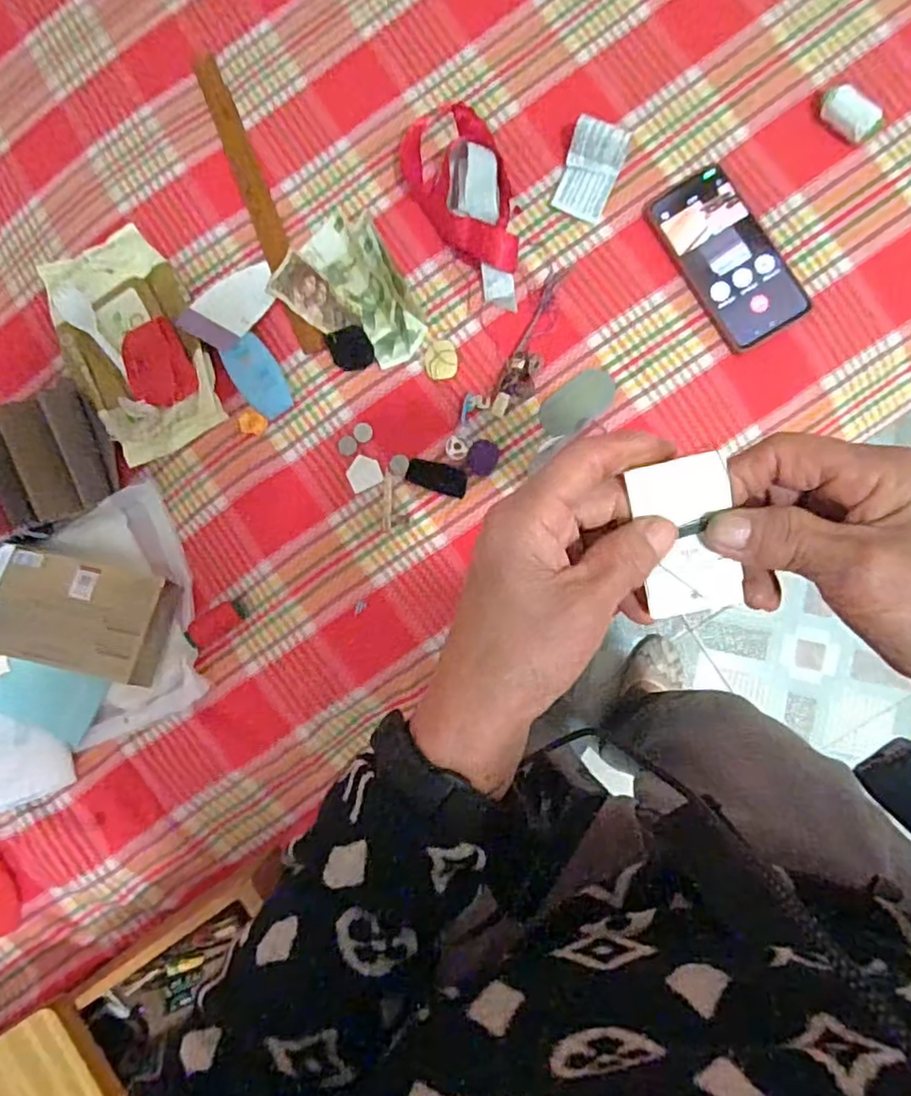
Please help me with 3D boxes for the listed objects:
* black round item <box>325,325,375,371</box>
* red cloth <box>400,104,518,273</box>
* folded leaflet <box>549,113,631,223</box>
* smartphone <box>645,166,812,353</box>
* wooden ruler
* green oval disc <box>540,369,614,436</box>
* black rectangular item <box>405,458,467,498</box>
[{"bbox_3d":[-0.099,-0.190,0.607,0.037,0.013,0.043,-29,86,4],"label":"black round item"},{"bbox_3d":[0.004,-0.335,0.598,0.086,0.034,0.180,-20,84,5],"label":"red cloth"},{"bbox_3d":[0.124,-0.346,0.590,0.052,0.031,0.076,18,91,6],"label":"folded leaflet"},{"bbox_3d":[0.246,-0.263,0.583,0.078,0.008,0.163,-30,86,4],"label":"smartphone"},{"bbox_3d":[-0.196,-0.345,0.640,0.028,0.004,0.332,-22,87,5],"label":"wooden ruler"},{"bbox_3d":[0.113,-0.136,0.598,0.073,0.004,0.039,-38,89,11],"label":"green oval disc"},{"bbox_3d":[-0.017,-0.067,0.604,0.056,0.006,0.026,19,91,6],"label":"black rectangular item"}]

